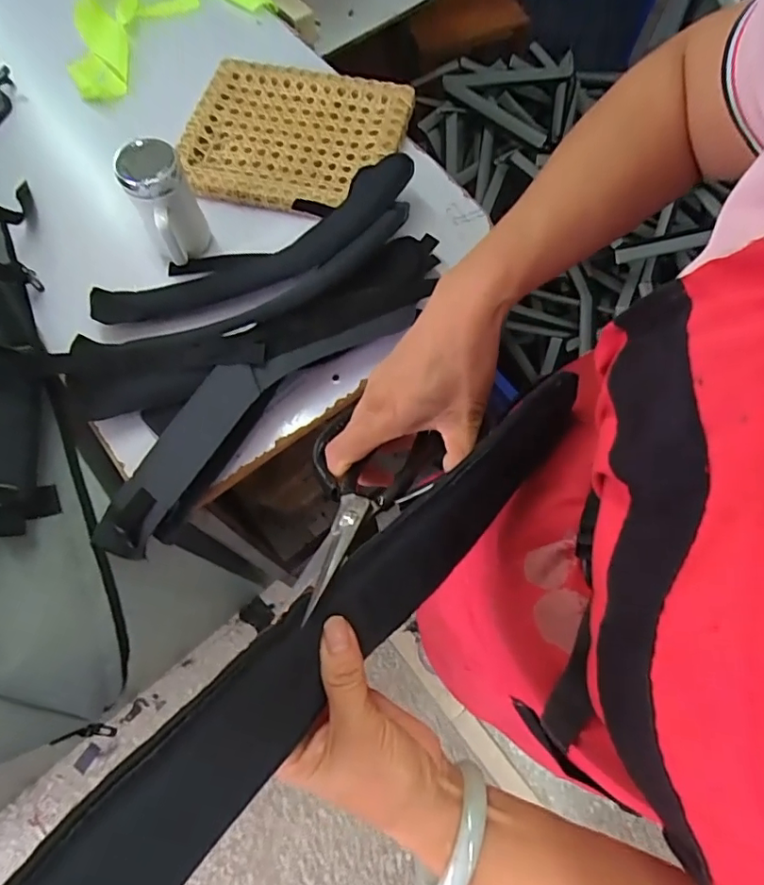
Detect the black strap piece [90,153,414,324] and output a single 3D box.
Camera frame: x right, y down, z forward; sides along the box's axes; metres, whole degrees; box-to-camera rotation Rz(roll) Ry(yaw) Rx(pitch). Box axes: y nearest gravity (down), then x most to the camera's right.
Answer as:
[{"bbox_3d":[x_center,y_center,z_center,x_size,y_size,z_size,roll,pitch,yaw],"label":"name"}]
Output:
[{"bbox_3d":[-0.153,-0.252,0.690,0.446,0.038,0.129,-30,71,-10],"label":"black strap piece"}]

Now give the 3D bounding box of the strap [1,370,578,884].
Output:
[{"bbox_3d":[-0.038,0.112,0.235,0.065,0.095,0.410,39,56,14],"label":"strap"}]

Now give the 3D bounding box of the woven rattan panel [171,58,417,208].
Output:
[{"bbox_3d":[-0.130,-0.453,0.784,0.311,0.023,0.248,9,70,5],"label":"woven rattan panel"}]

